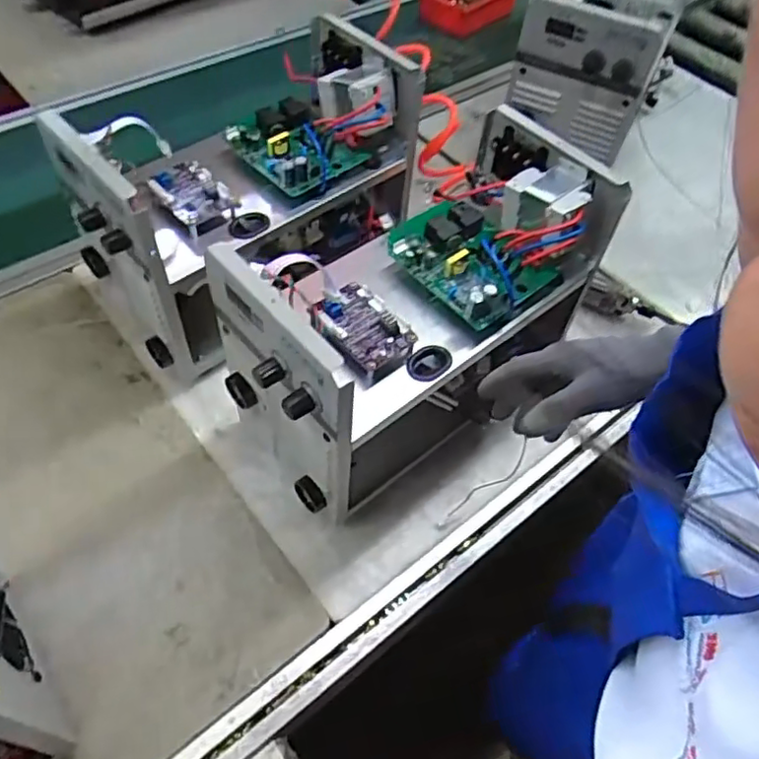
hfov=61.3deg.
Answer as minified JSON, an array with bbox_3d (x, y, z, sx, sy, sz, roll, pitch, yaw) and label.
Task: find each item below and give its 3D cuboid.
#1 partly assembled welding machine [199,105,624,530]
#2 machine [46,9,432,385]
[{"bbox_3d":[0.035,-0.055,0.677,0.374,0.281,0.176,-33,64,-24],"label":"partly assembled welding machine"},{"bbox_3d":[-0.150,-0.210,0.774,0.385,0.279,0.187,-33,64,-24],"label":"machine"}]

